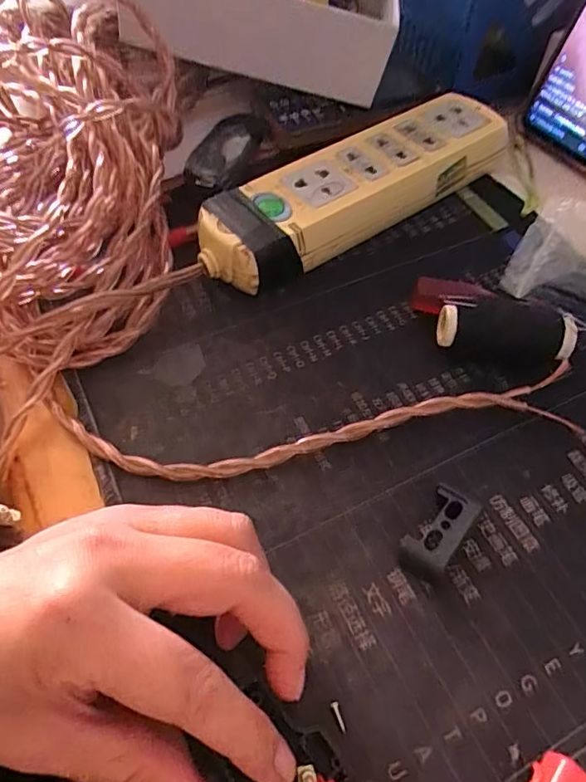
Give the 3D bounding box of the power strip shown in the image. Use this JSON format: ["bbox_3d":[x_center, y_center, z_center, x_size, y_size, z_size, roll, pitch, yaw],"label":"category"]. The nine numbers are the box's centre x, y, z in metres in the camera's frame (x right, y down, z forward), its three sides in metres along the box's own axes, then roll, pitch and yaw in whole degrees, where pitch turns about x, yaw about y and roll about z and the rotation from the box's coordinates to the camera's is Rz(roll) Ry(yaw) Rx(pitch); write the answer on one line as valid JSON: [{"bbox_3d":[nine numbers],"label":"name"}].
[{"bbox_3d":[0.040,-0.123,0.322,0.211,0.036,0.053,-33,63,-19],"label":"power strip"}]

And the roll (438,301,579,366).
[{"bbox_3d":[0.105,-0.028,0.266,0.063,0.025,0.022,11,58,7],"label":"roll"}]

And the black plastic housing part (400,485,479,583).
[{"bbox_3d":[0.059,0.059,0.219,0.019,0.013,0.038,33,63,19],"label":"black plastic housing part"}]

